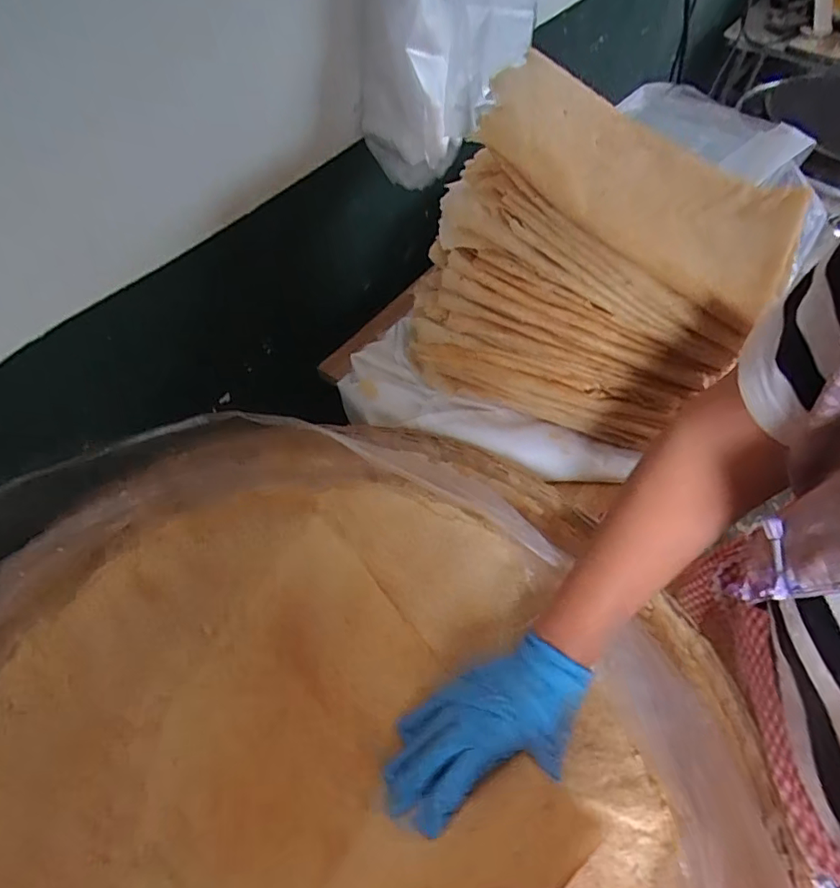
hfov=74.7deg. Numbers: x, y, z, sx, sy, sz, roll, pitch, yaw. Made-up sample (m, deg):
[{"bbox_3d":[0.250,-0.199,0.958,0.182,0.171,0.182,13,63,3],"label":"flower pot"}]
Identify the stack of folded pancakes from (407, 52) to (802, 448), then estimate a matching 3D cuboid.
[{"bbox_3d":[0.164,-0.173,0.545,0.297,0.277,0.186,15,55,8],"label":"stack of folded pancakes"}]

